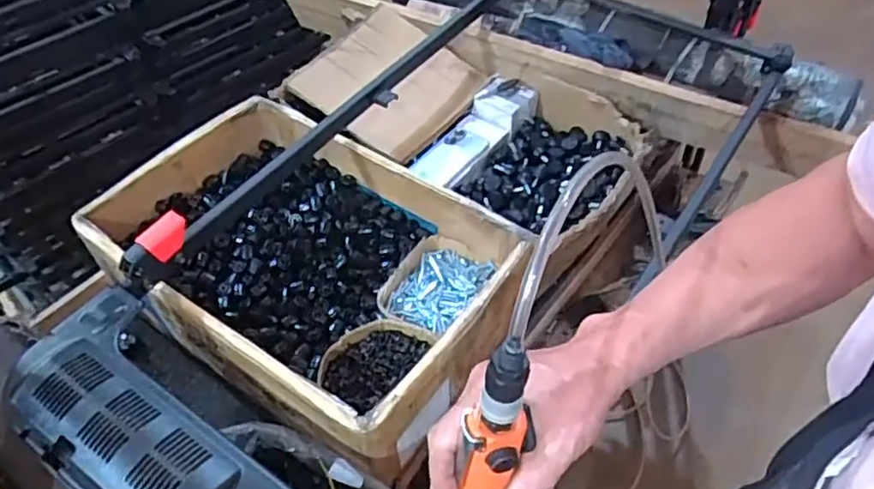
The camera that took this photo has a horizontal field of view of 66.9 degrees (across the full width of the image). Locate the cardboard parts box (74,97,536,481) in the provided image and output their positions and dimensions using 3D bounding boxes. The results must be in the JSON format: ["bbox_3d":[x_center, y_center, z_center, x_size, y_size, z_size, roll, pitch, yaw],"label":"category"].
[{"bbox_3d":[-0.176,0.019,0.905,0.535,0.121,0.355,31,57,25],"label":"cardboard parts box"}]

